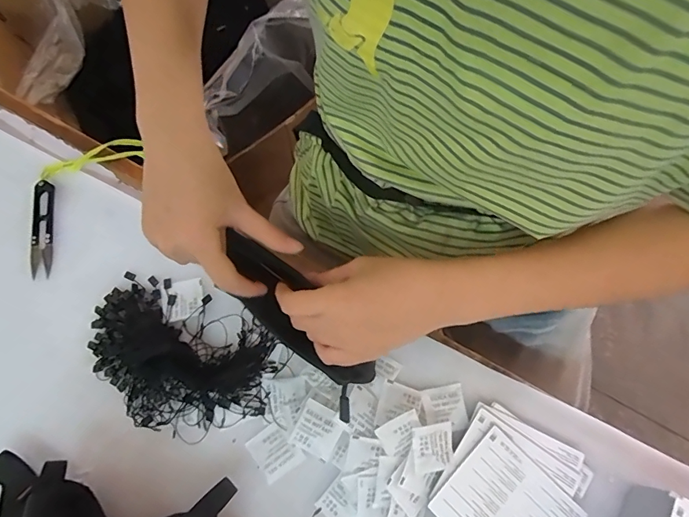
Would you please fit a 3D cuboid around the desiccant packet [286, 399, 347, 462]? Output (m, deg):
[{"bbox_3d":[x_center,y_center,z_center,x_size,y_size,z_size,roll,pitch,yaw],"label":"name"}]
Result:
[{"bbox_3d":[-0.024,0.149,0.369,0.039,0.004,0.042,27,80,12],"label":"desiccant packet"}]

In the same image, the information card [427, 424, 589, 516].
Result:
[{"bbox_3d":[0.136,0.211,0.356,0.099,0.006,0.089,44,79,12],"label":"information card"}]

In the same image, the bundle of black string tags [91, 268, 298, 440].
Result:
[{"bbox_3d":[-0.157,0.091,0.387,0.181,0.032,0.121,20,76,6],"label":"bundle of black string tags"}]

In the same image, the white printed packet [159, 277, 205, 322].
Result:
[{"bbox_3d":[-0.160,0.040,0.418,0.042,0.004,0.039,-15,75,-3],"label":"white printed packet"}]

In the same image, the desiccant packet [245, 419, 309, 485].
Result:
[{"bbox_3d":[-0.063,0.172,0.379,0.039,0.008,0.041,-37,75,-5],"label":"desiccant packet"}]

